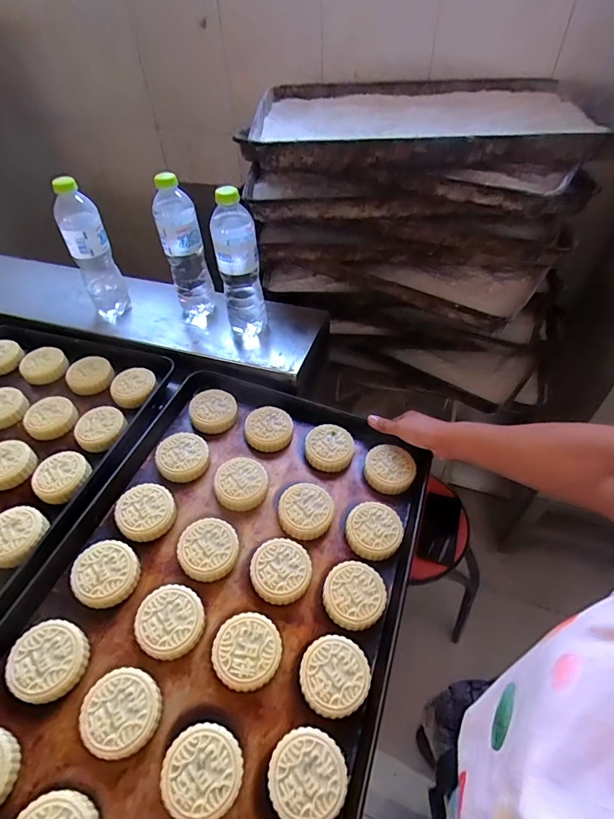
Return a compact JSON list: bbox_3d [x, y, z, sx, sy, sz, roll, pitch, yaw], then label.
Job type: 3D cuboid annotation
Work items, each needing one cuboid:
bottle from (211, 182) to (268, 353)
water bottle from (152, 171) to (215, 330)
[{"bbox_3d":[-0.102,-0.206,0.678,0.068,0.238,0.061,-13,50,-6],"label":"bottle"},{"bbox_3d":[-0.199,-0.252,0.719,0.065,0.235,0.061,-21,51,-12],"label":"water bottle"}]

